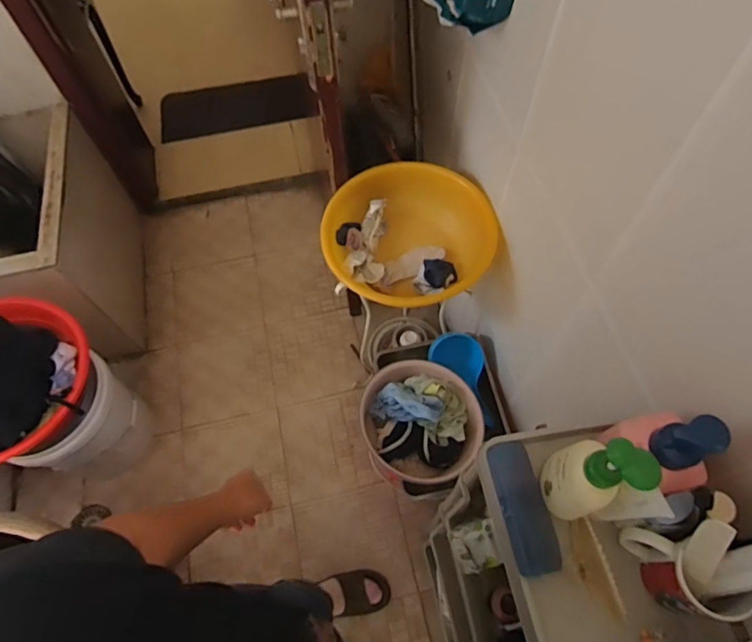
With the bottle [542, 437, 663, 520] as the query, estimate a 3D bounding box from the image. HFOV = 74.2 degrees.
[{"bbox_3d":[0.221,0.158,0.517,0.055,0.151,0.069,-20,63,-9],"label":"bottle"}]

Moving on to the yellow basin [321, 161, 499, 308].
[{"bbox_3d":[0.071,-0.176,1.078,0.350,0.150,0.289,18,64,11],"label":"yellow basin"}]

